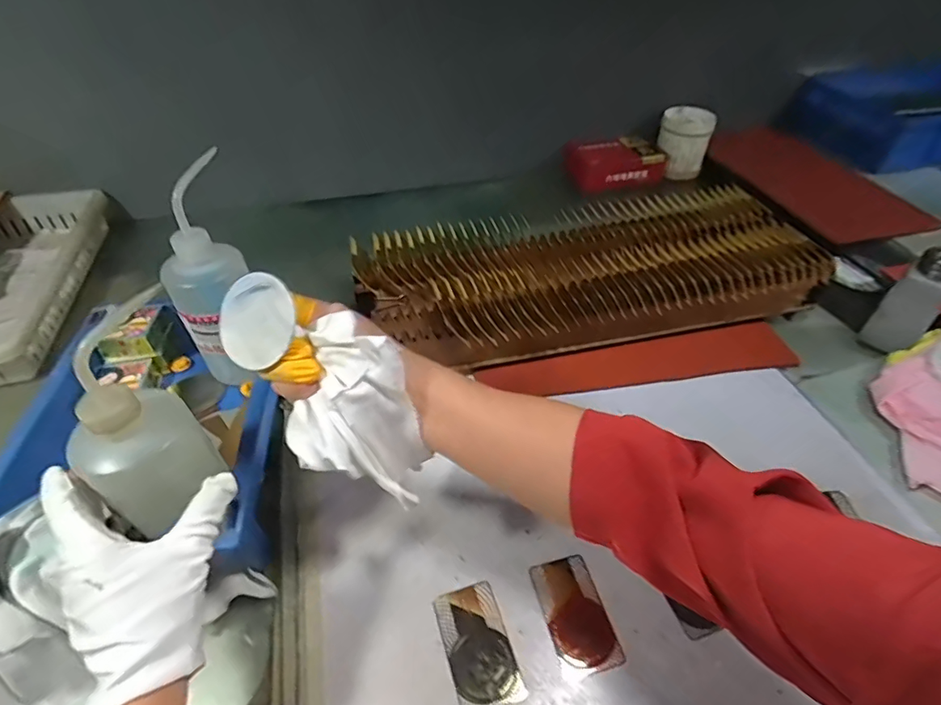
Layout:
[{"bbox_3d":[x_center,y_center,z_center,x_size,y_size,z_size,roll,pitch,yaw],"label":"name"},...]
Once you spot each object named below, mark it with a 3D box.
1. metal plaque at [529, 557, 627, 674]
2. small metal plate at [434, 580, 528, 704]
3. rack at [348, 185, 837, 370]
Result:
[{"bbox_3d":[0.084,0.209,0.402,0.048,0.004,0.085,-11,46,-10],"label":"metal plaque"},{"bbox_3d":[0.005,0.223,0.382,0.047,0.004,0.086,-14,47,-13],"label":"small metal plate"},{"bbox_3d":[0.137,-0.098,0.618,0.519,0.083,0.190,-9,46,-9],"label":"rack"}]

